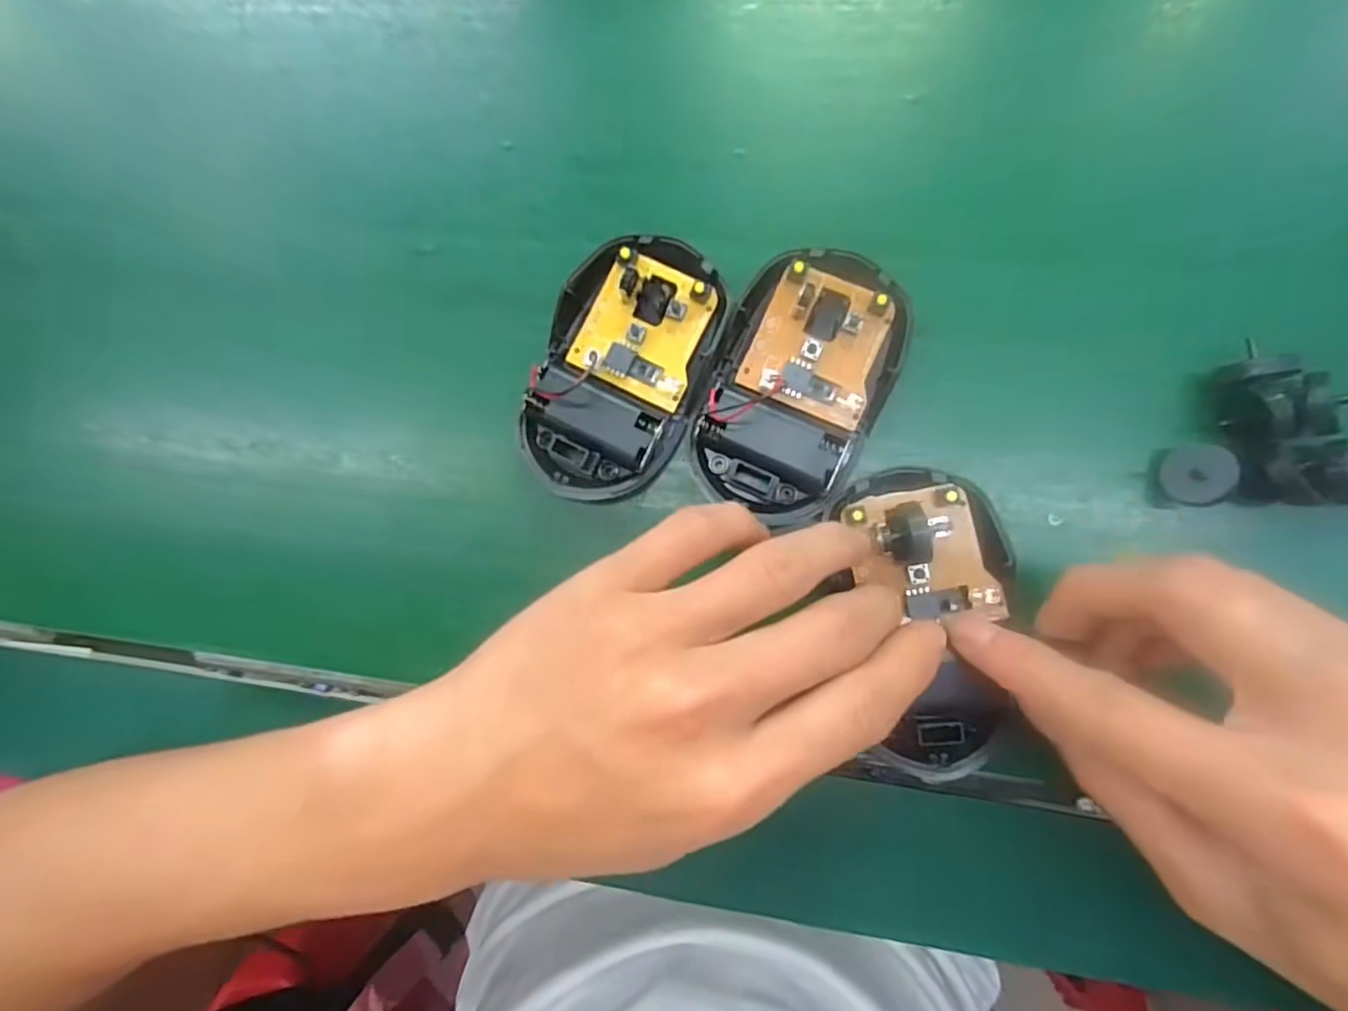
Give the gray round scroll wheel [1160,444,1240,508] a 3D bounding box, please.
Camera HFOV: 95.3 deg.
[{"bbox_3d":[0.168,-0.009,0.196,0.008,0.019,0.019,5,96,-35],"label":"gray round scroll wheel"}]

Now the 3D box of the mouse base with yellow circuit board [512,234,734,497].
[{"bbox_3d":[-0.019,-0.049,0.220,0.059,0.012,0.095,17,89,8],"label":"mouse base with yellow circuit board"}]

